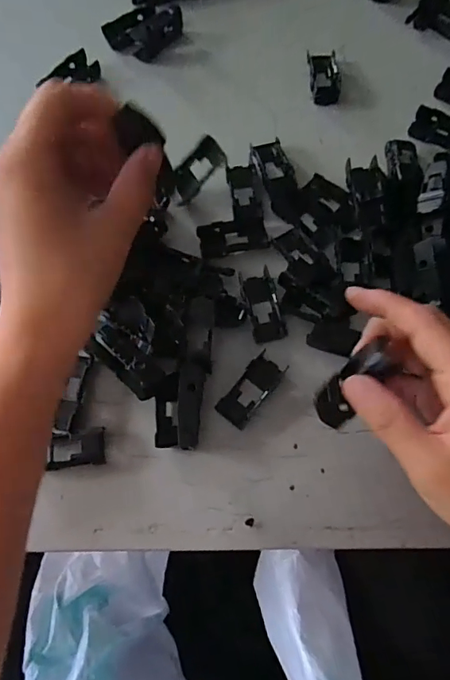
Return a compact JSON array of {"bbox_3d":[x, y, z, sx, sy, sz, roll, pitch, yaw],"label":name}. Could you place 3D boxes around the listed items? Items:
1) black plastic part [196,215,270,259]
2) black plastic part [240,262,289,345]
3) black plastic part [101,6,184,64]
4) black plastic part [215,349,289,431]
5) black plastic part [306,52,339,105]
[{"bbox_3d":[0.006,-0.079,0.357,0.053,0.012,0.026,-17,72,-6],"label":"black plastic part"},{"bbox_3d":[0.026,-0.026,0.338,0.025,0.014,0.053,-15,71,-6],"label":"black plastic part"},{"bbox_3d":[-0.074,-0.283,0.422,0.050,0.025,0.061,41,75,12],"label":"black plastic part"},{"bbox_3d":[0.019,0.033,0.321,0.023,0.007,0.054,37,74,11],"label":"black plastic part"},{"bbox_3d":[0.086,-0.230,0.407,0.025,0.008,0.057,-2,71,-1],"label":"black plastic part"}]

